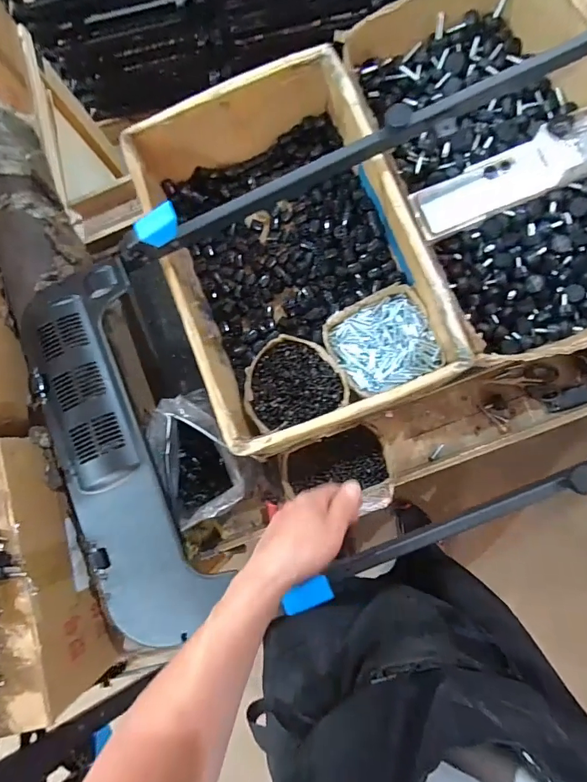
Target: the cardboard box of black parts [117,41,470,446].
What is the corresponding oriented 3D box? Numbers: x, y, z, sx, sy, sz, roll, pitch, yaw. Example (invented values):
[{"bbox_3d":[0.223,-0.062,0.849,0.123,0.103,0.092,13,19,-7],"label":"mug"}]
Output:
[{"bbox_3d":[0.001,-0.206,0.680,0.360,0.166,0.521,-22,82,4],"label":"cardboard box of black parts"}]

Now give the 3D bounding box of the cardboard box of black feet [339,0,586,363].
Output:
[{"bbox_3d":[0.324,-0.348,0.673,0.329,0.134,0.594,-21,82,4],"label":"cardboard box of black feet"}]

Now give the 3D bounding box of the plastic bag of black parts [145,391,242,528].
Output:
[{"bbox_3d":[-0.139,0.106,0.655,0.123,0.145,0.185,-9,83,6],"label":"plastic bag of black parts"}]

